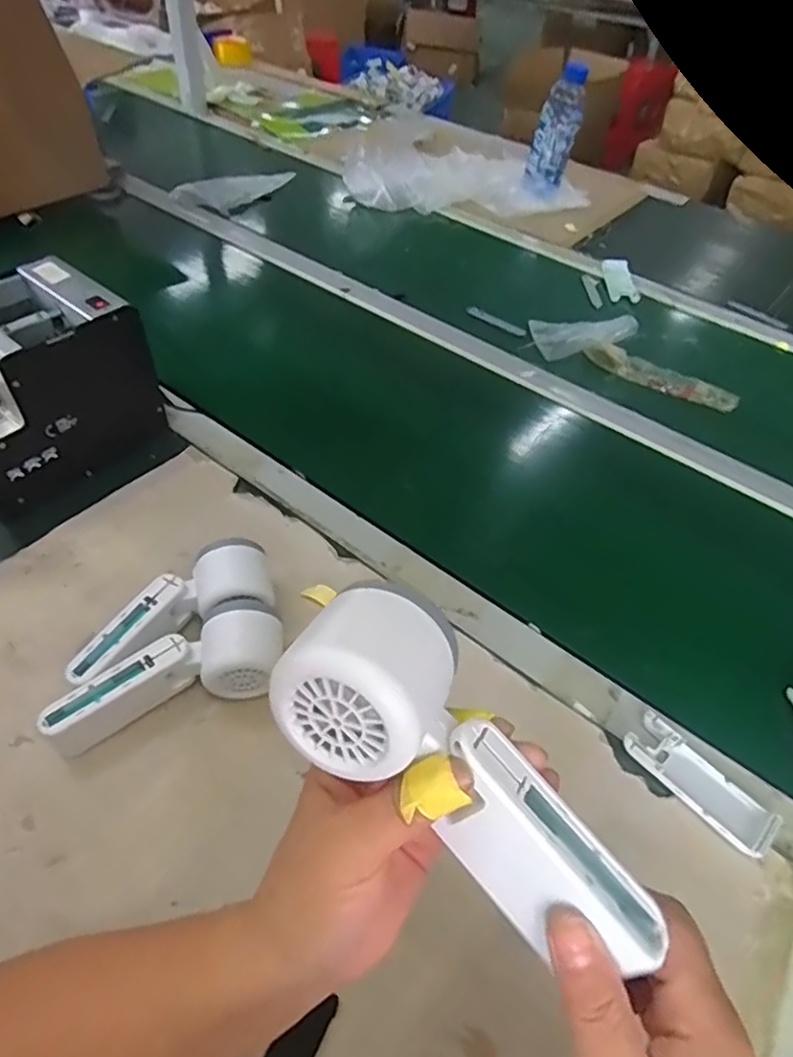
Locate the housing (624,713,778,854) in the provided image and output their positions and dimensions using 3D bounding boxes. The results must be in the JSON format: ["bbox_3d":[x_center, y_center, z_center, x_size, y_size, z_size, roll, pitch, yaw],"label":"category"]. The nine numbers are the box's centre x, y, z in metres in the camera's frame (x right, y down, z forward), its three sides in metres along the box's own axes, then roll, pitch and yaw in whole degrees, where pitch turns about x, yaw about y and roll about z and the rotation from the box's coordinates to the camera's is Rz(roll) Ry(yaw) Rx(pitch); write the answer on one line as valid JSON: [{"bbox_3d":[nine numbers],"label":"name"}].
[{"bbox_3d":[0.211,0.179,0.441,0.039,0.014,0.103,-31,57,-29],"label":"housing"}]

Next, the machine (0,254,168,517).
[{"bbox_3d":[-0.340,-0.132,0.582,0.130,0.152,0.176,31,52,22],"label":"machine"}]

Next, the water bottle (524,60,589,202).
[{"bbox_3d":[0.280,-0.694,1.097,0.065,0.200,0.056,22,29,13],"label":"water bottle"}]

